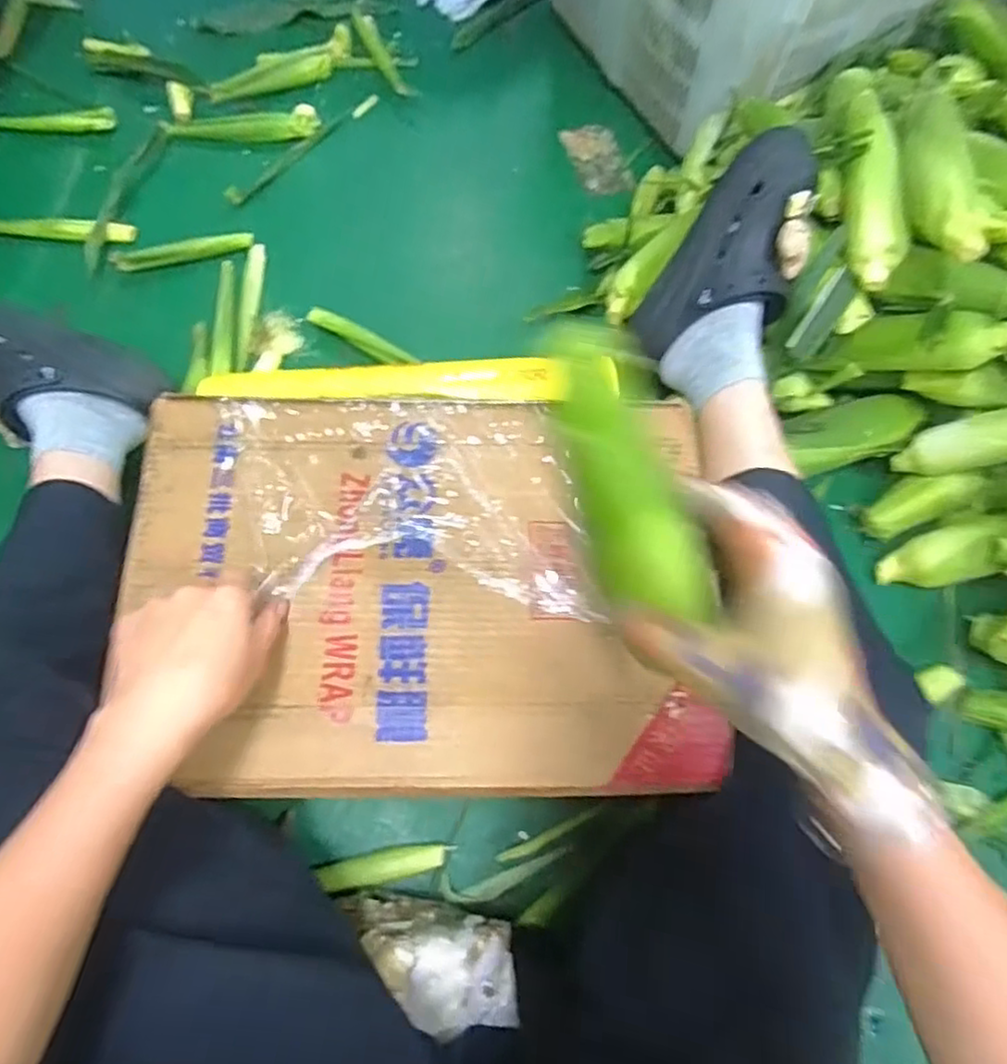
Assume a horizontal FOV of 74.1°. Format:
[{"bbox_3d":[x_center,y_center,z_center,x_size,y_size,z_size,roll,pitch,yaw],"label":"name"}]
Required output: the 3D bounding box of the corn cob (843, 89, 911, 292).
[{"bbox_3d":[0.359,-0.342,0.655,0.043,0.058,0.207,5,70,-1],"label":"corn cob"}]

